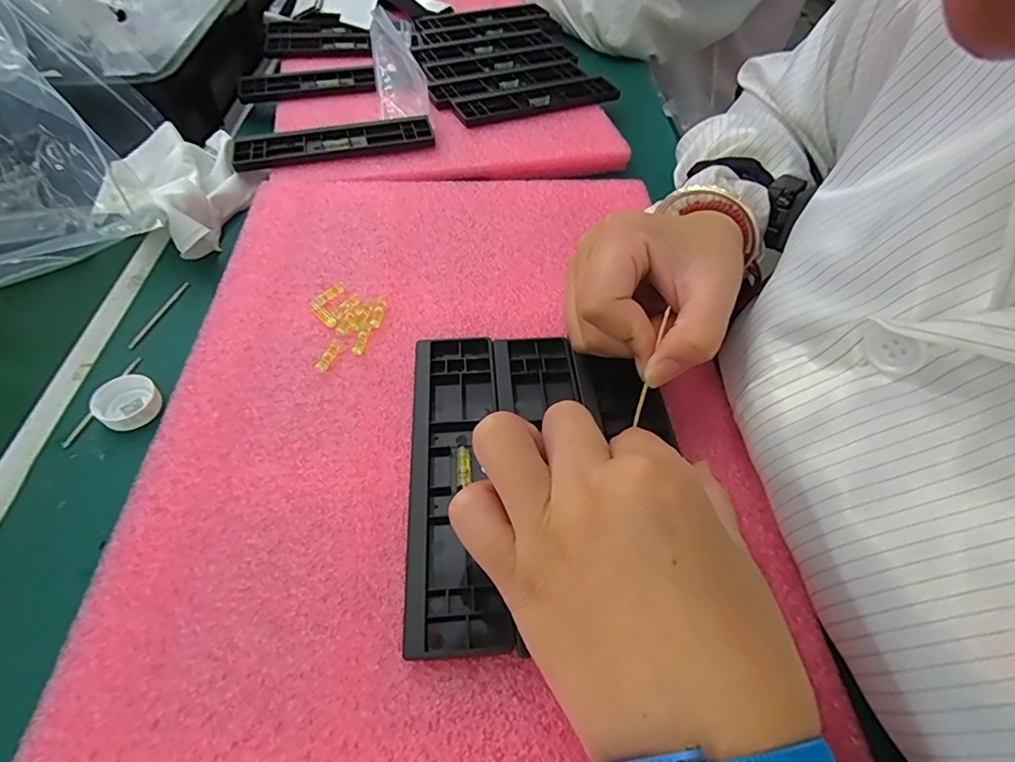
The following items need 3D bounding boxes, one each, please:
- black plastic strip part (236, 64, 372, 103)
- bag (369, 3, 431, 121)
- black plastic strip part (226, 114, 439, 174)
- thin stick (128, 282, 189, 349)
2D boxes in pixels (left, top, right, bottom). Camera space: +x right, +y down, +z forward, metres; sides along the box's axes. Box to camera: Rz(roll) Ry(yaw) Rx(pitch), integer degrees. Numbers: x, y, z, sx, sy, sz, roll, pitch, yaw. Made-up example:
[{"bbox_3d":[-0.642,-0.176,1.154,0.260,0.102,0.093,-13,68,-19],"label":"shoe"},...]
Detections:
[{"bbox_3d":[-0.194,-0.287,0.491,0.125,0.013,0.049,-10,53,-8],"label":"black plastic strip part"},{"bbox_3d":[-0.106,-0.309,0.486,0.044,0.033,0.168,-10,53,-8],"label":"bag"},{"bbox_3d":[-0.142,-0.196,0.420,0.157,0.011,0.043,-14,54,-11],"label":"black plastic strip part"},{"bbox_3d":[-0.226,-0.044,0.330,0.004,0.004,0.061,10,53,7],"label":"thin stick"}]

